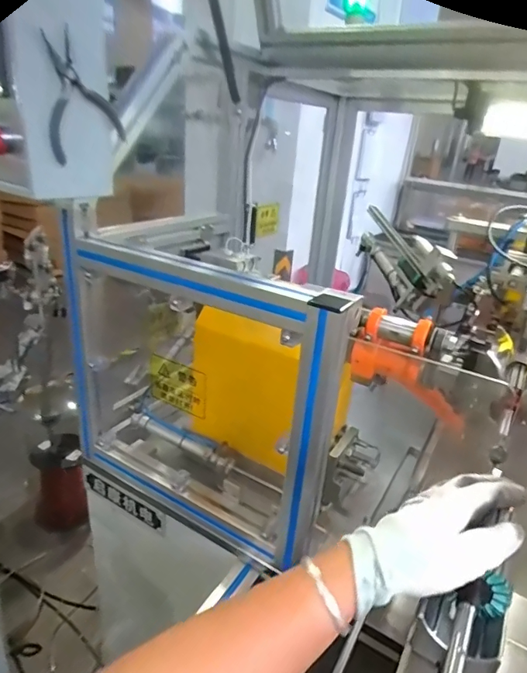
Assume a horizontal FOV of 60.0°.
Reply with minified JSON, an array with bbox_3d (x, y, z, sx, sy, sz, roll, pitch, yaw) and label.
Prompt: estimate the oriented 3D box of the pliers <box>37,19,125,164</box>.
[{"bbox_3d":[-0.193,-0.254,0.481,0.016,0.117,0.096,28,50,25],"label":"pliers"}]

